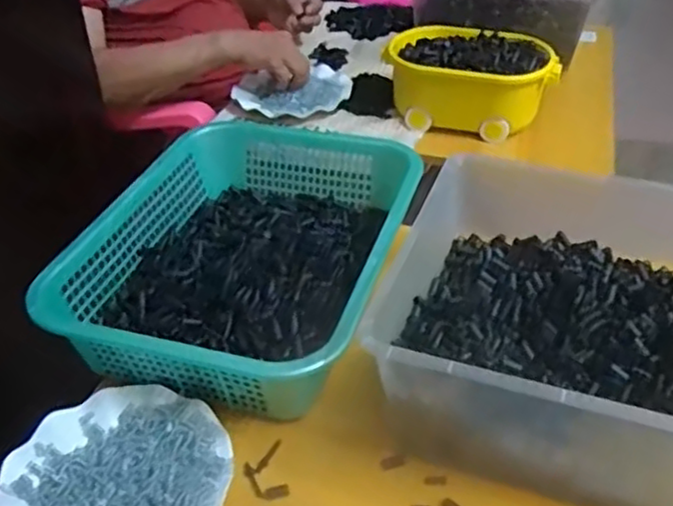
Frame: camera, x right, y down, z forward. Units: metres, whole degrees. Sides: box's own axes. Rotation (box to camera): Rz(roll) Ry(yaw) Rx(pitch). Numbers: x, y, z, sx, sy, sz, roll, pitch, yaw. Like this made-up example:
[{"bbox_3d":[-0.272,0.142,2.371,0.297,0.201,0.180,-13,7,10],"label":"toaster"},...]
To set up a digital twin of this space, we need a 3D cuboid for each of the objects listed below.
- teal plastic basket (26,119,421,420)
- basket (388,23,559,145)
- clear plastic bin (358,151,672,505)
[{"bbox_3d":[-0.088,-0.002,0.747,0.288,0.097,0.373,10,39,14],"label":"teal plastic basket"},{"bbox_3d":[0.205,-0.266,1.068,0.248,0.099,0.169,12,40,17],"label":"basket"},{"bbox_3d":[0.209,0.059,0.623,0.297,0.140,0.315,12,40,17],"label":"clear plastic bin"}]

